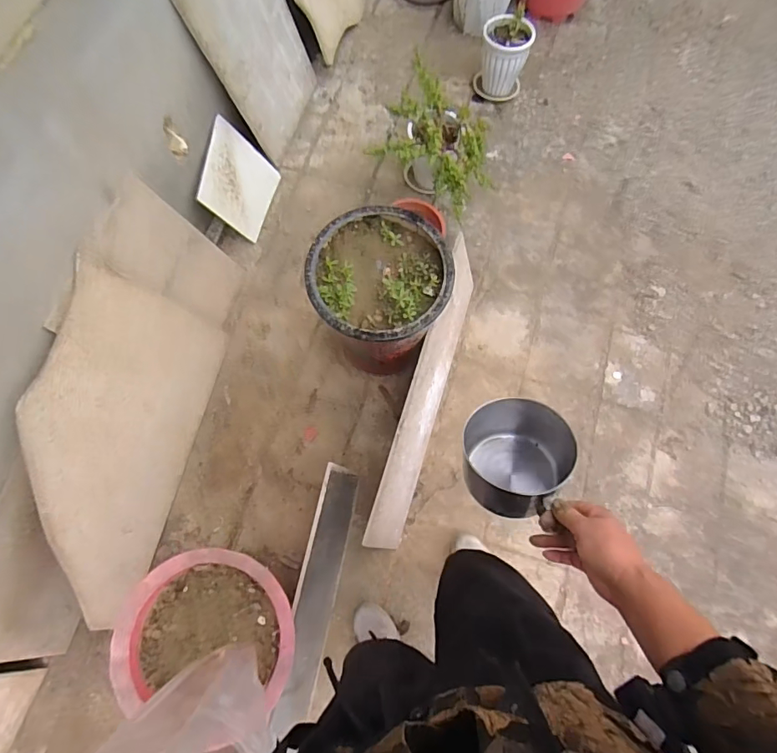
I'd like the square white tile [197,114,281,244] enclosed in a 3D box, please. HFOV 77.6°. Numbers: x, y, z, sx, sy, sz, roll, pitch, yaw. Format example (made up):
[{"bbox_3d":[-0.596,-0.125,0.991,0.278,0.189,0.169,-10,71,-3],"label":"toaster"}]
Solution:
[{"bbox_3d":[-0.468,-0.603,1.516,0.017,0.250,0.268,11,79,38],"label":"square white tile"}]

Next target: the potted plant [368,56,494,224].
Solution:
[{"bbox_3d":[0.157,-0.697,1.503,0.333,0.280,0.321,25,75,8],"label":"potted plant"}]

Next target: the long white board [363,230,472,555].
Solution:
[{"bbox_3d":[0.103,0.041,1.270,0.016,0.295,0.800,12,77,20],"label":"long white board"}]

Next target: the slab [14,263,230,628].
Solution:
[{"bbox_3d":[-0.651,0.165,1.177,0.017,0.435,0.774,1,73,27],"label":"slab"}]

